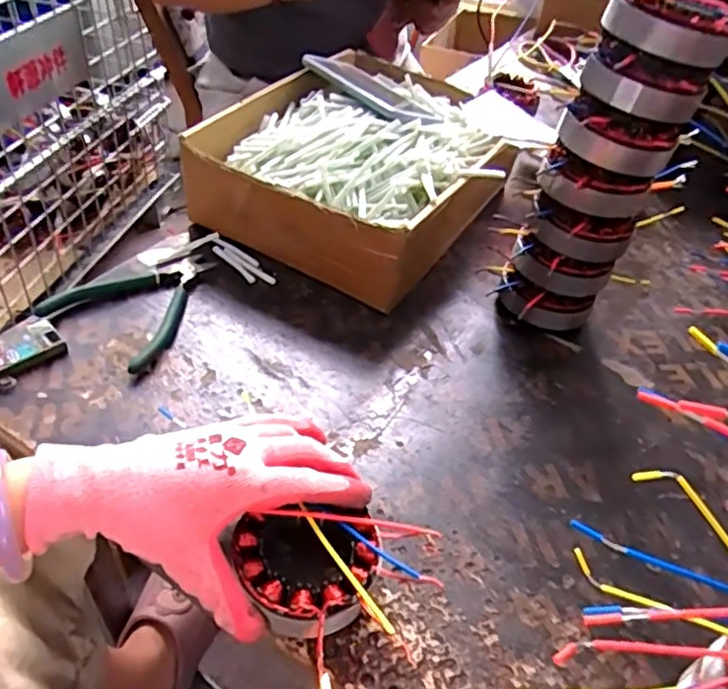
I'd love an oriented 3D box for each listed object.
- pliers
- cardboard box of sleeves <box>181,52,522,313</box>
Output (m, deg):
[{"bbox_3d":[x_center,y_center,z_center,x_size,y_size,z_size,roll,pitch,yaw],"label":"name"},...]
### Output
[{"bbox_3d":[-0.188,-0.042,0.550,0.111,0.017,0.134,25,47,19],"label":"pliers"},{"bbox_3d":[0.005,-0.193,0.677,0.248,0.107,0.321,25,47,19],"label":"cardboard box of sleeves"}]

